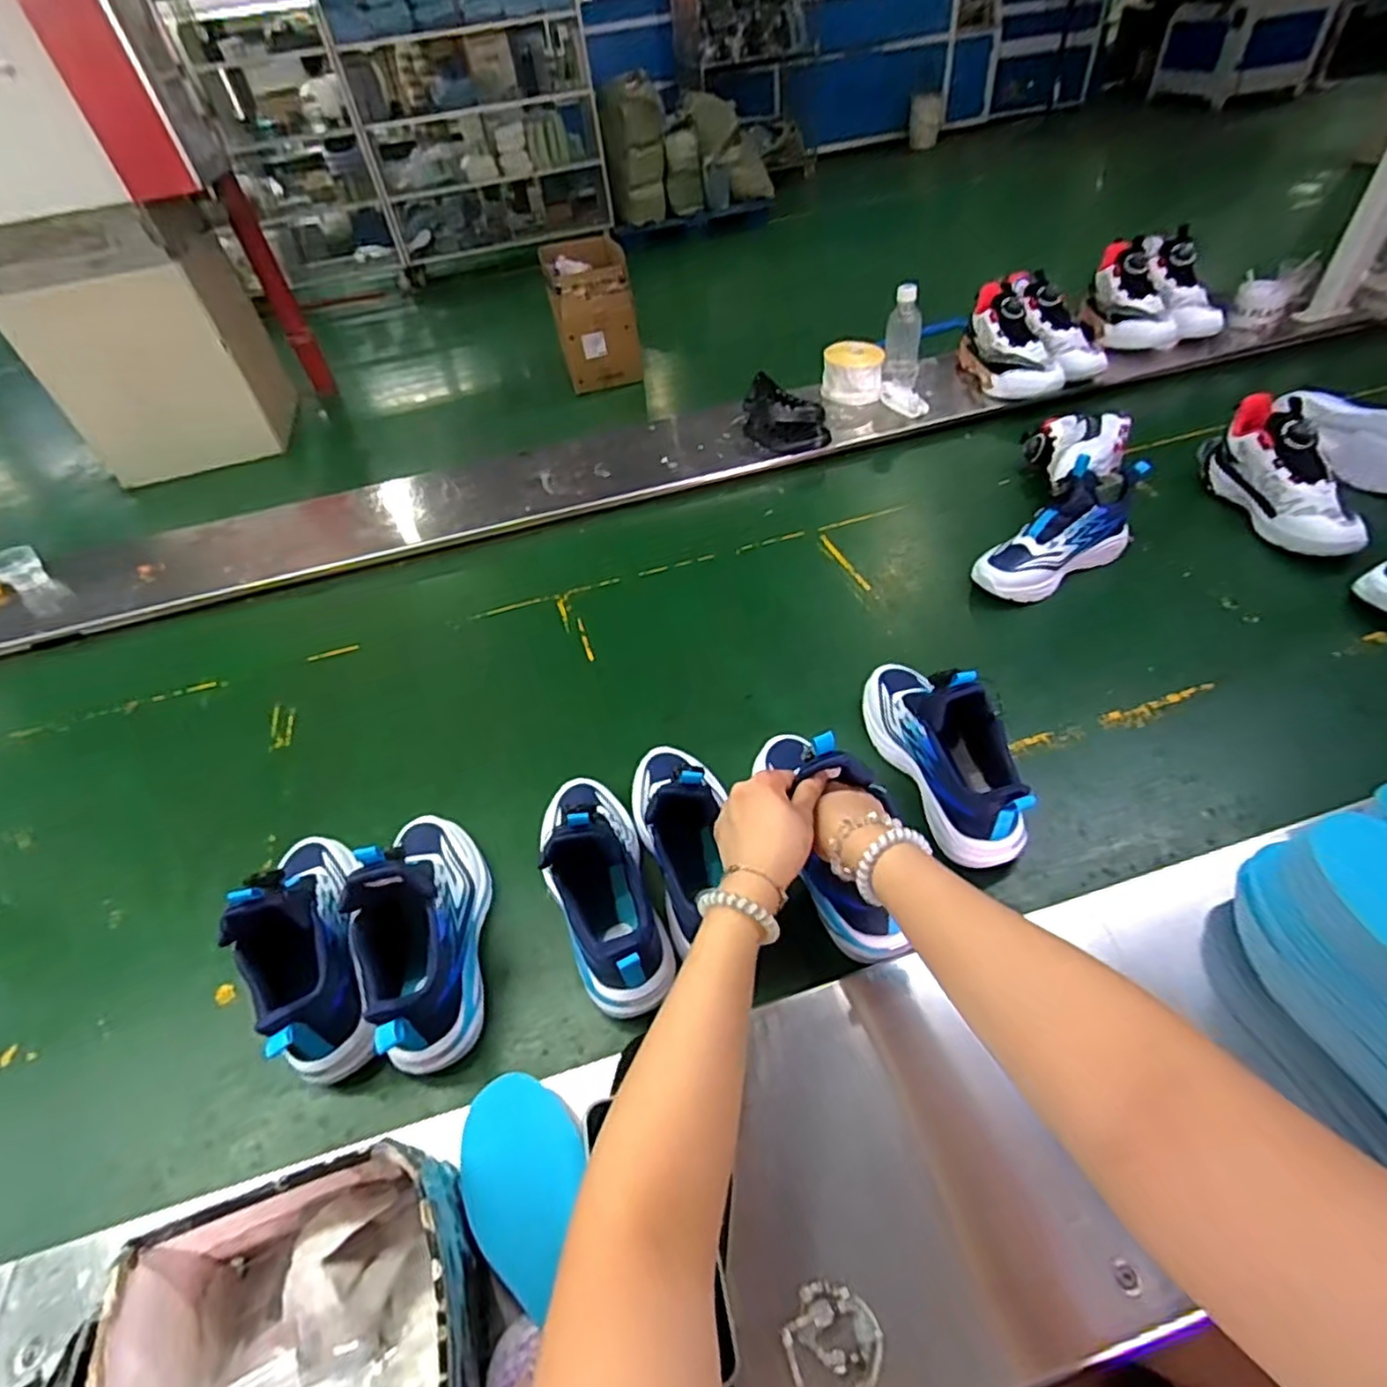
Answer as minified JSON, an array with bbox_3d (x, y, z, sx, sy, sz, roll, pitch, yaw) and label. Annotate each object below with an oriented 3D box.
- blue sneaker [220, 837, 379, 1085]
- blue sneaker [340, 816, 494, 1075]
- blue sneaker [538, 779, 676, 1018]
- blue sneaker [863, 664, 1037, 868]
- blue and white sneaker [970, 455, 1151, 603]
[{"bbox_3d":[-0.328,0.203,0.566,0.075,0.137,0.213,-24,50,-15],"label":"blue sneaker"},{"bbox_3d":[-0.234,0.186,0.570,0.085,0.129,0.223,-9,47,-2],"label":"blue sneaker"},{"bbox_3d":[-0.080,0.146,0.579,0.079,0.138,0.226,-17,48,-9],"label":"blue sneaker"},{"bbox_3d":[0.241,0.037,0.645,0.082,0.133,0.226,-16,48,-8],"label":"blue sneaker"},{"bbox_3d":[0.466,-0.203,0.836,0.238,0.129,0.076,-20,49,-11],"label":"blue and white sneaker"}]

